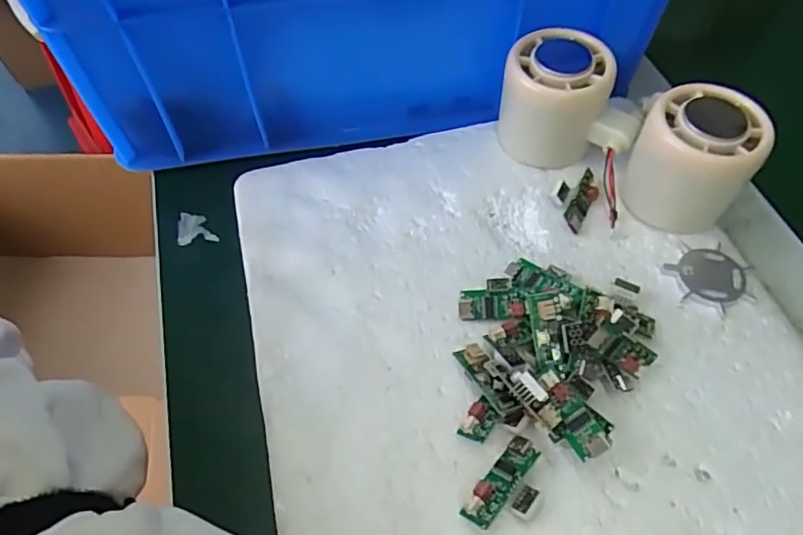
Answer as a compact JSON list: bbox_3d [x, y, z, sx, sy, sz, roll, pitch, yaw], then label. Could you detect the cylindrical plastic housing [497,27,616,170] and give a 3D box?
[{"bbox_3d":[0.083,-0.091,0.319,0.053,0.062,0.043,22,59,15],"label":"cylindrical plastic housing"}]

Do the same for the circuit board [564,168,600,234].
[{"bbox_3d":[0.097,-0.035,0.310,0.011,0.012,0.038,26,60,17],"label":"circuit board"}]

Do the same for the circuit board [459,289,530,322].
[{"bbox_3d":[0.043,0.018,0.273,0.031,0.006,0.014,-3,87,6],"label":"circuit board"}]

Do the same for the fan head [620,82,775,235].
[{"bbox_3d":[0.147,-0.053,0.294,0.054,0.060,0.045,28,60,18],"label":"fan head"}]

